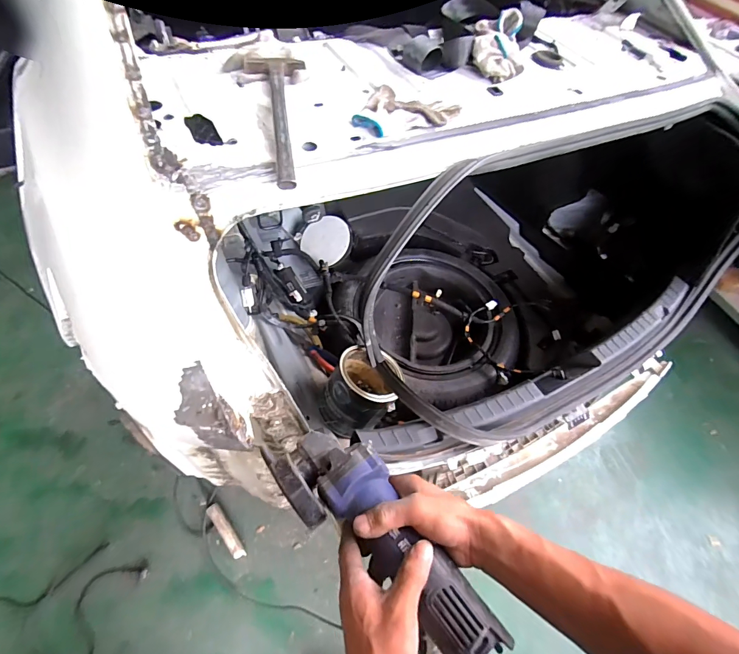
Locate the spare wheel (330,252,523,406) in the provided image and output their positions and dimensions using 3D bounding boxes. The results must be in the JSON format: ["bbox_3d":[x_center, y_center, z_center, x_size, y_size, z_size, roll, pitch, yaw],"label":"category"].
[{"bbox_3d":[0.209,-0.009,1.181,0.476,0.147,0.501,-23,61,-20],"label":"spare wheel"}]

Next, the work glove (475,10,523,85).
[{"bbox_3d":[0.262,-0.573,0.776,0.105,0.046,0.207,13,66,4],"label":"work glove"}]

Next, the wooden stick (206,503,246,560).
[{"bbox_3d":[-0.439,0.619,1.188,0.034,0.040,0.179,-33,65,-25],"label":"wooden stick"}]

